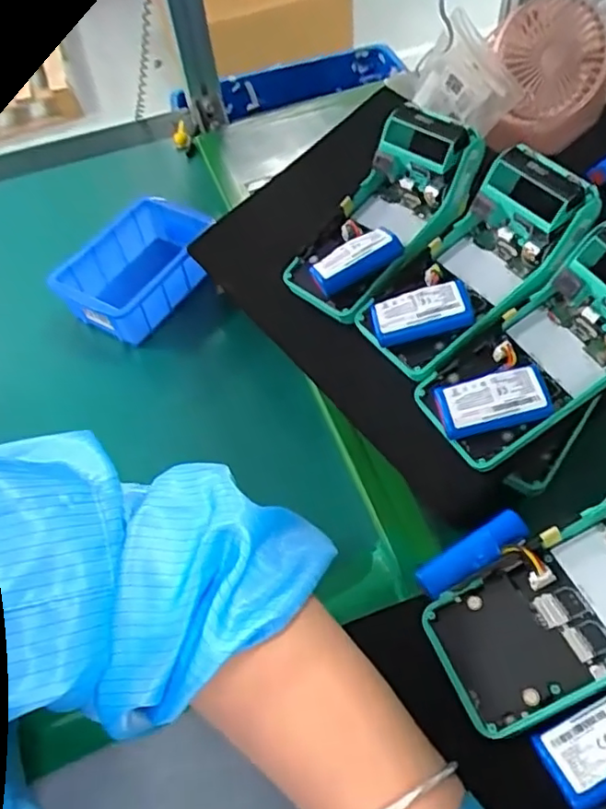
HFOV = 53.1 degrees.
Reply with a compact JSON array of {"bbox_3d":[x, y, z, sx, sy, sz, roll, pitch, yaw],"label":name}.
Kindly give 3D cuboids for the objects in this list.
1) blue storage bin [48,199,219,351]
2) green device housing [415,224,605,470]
[{"bbox_3d":[-0.154,-0.129,0.588,0.101,0.057,0.151,34,64,25],"label":"blue storage bin"},{"bbox_3d":[0.157,-0.033,0.396,0.168,0.060,0.079,-41,59,4],"label":"green device housing"}]

